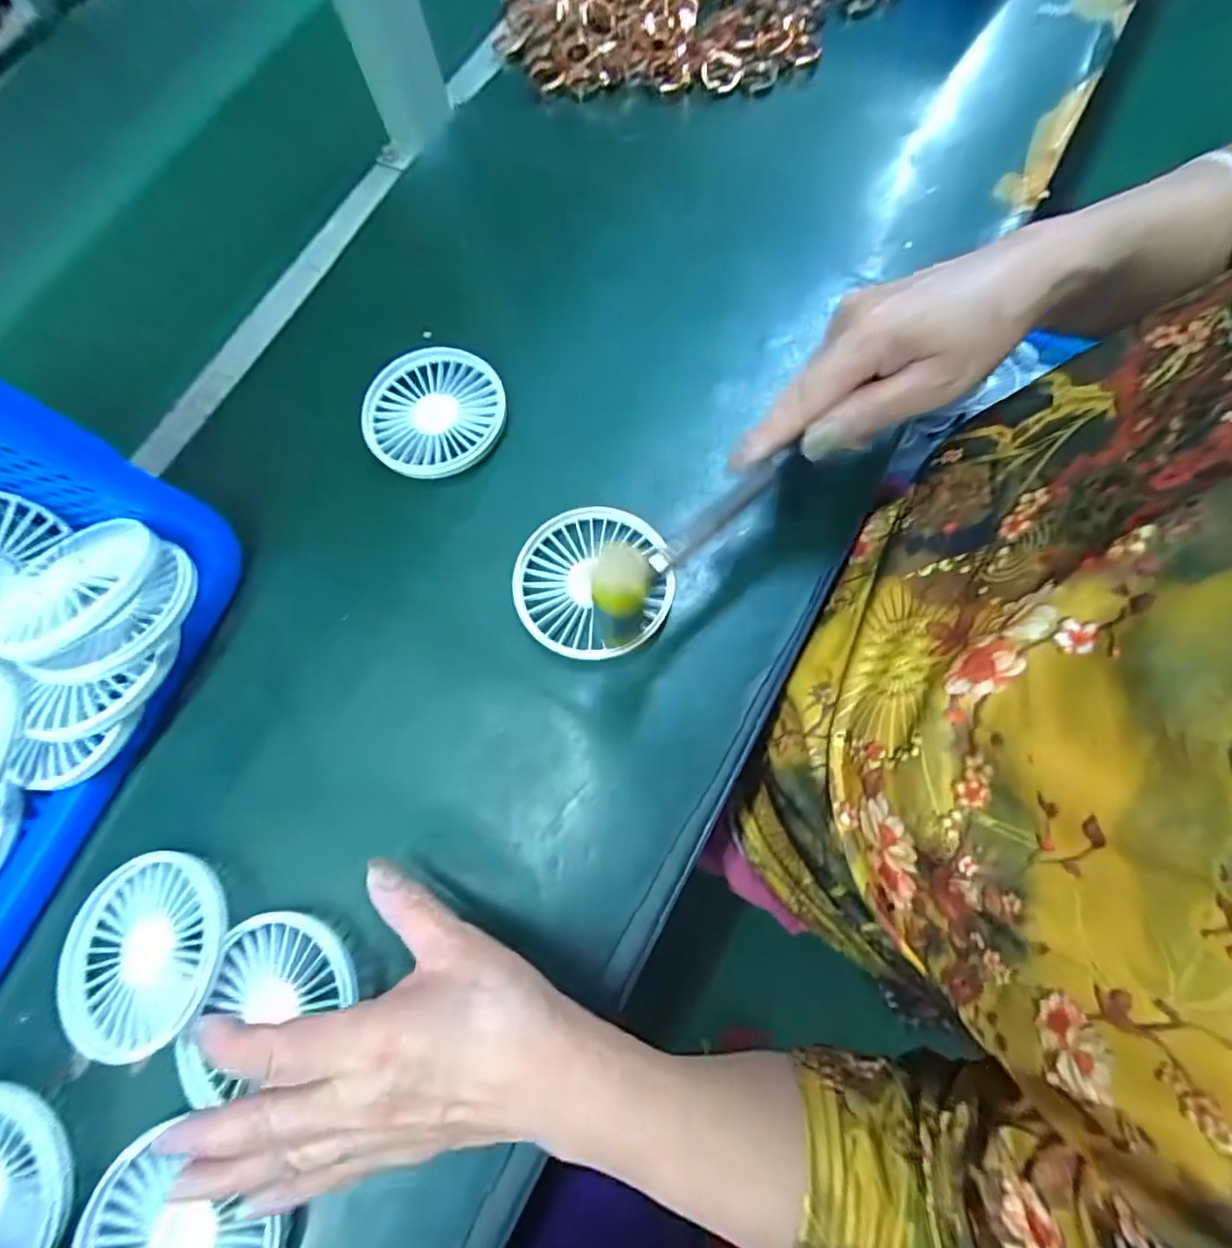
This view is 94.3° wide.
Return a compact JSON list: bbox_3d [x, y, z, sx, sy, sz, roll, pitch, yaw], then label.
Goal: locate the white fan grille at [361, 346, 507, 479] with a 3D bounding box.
[{"bbox_3d":[-0.116,-0.132,0.364,0.088,0.021,0.087,-1,76,3],"label":"white fan grille"}]

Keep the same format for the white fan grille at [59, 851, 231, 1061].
[{"bbox_3d":[-0.238,0.162,0.282,0.088,0.016,0.086,-18,75,-1],"label":"white fan grille"}]

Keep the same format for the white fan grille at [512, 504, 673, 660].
[{"bbox_3d":[-0.013,-0.022,0.329,0.088,0.017,0.086,-1,76,3],"label":"white fan grille"}]

